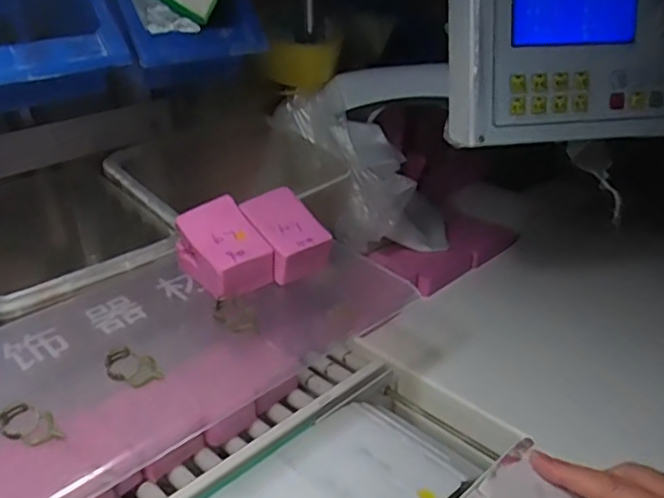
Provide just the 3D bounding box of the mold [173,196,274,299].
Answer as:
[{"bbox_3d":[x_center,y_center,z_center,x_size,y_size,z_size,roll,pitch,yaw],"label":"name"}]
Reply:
[{"bbox_3d":[-0.083,0.001,0.487,0.053,0.034,0.075,-28,59,-30],"label":"mold"}]

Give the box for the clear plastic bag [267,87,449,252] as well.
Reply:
[{"bbox_3d":[0.035,-0.073,0.695,0.196,0.160,0.111,-1,28,0],"label":"clear plastic bag"}]

